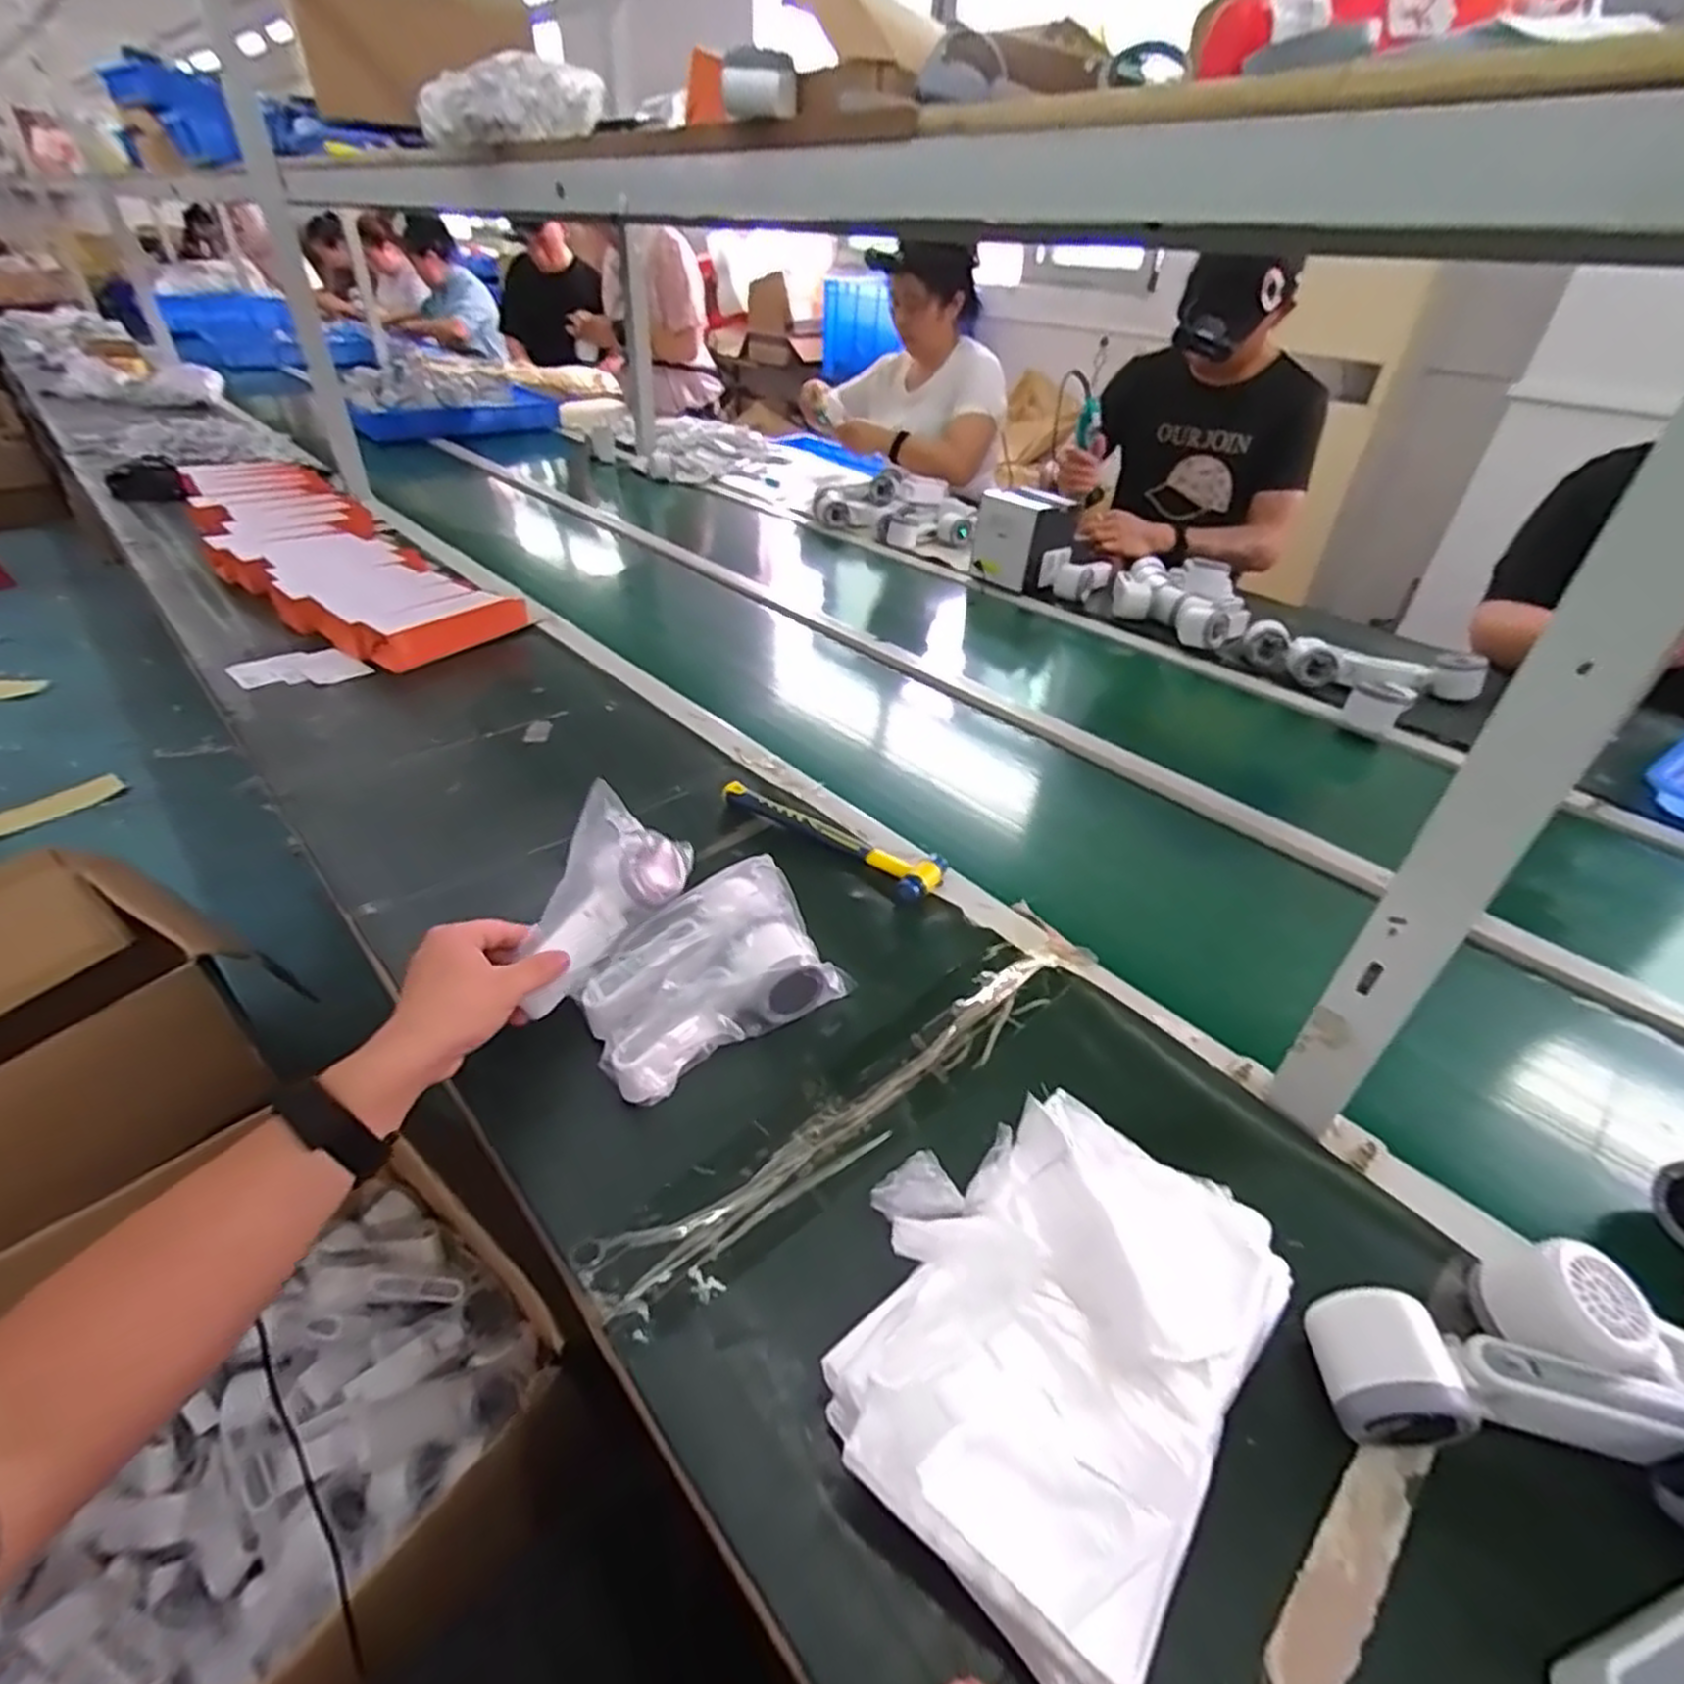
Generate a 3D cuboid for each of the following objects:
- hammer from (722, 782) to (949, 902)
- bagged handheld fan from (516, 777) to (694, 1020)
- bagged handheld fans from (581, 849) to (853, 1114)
[{"bbox_3d":[-0.014,-0.007,0.756,0.238,0.023,0.055,25,42,26],"label":"hammer"},{"bbox_3d":[-0.179,0.035,0.592,0.069,0.085,0.177,12,40,12],"label":"bagged handheld fan"},{"bbox_3d":[-0.102,0.098,0.574,0.182,0.075,0.112,-25,46,-32],"label":"bagged handheld fans"}]

